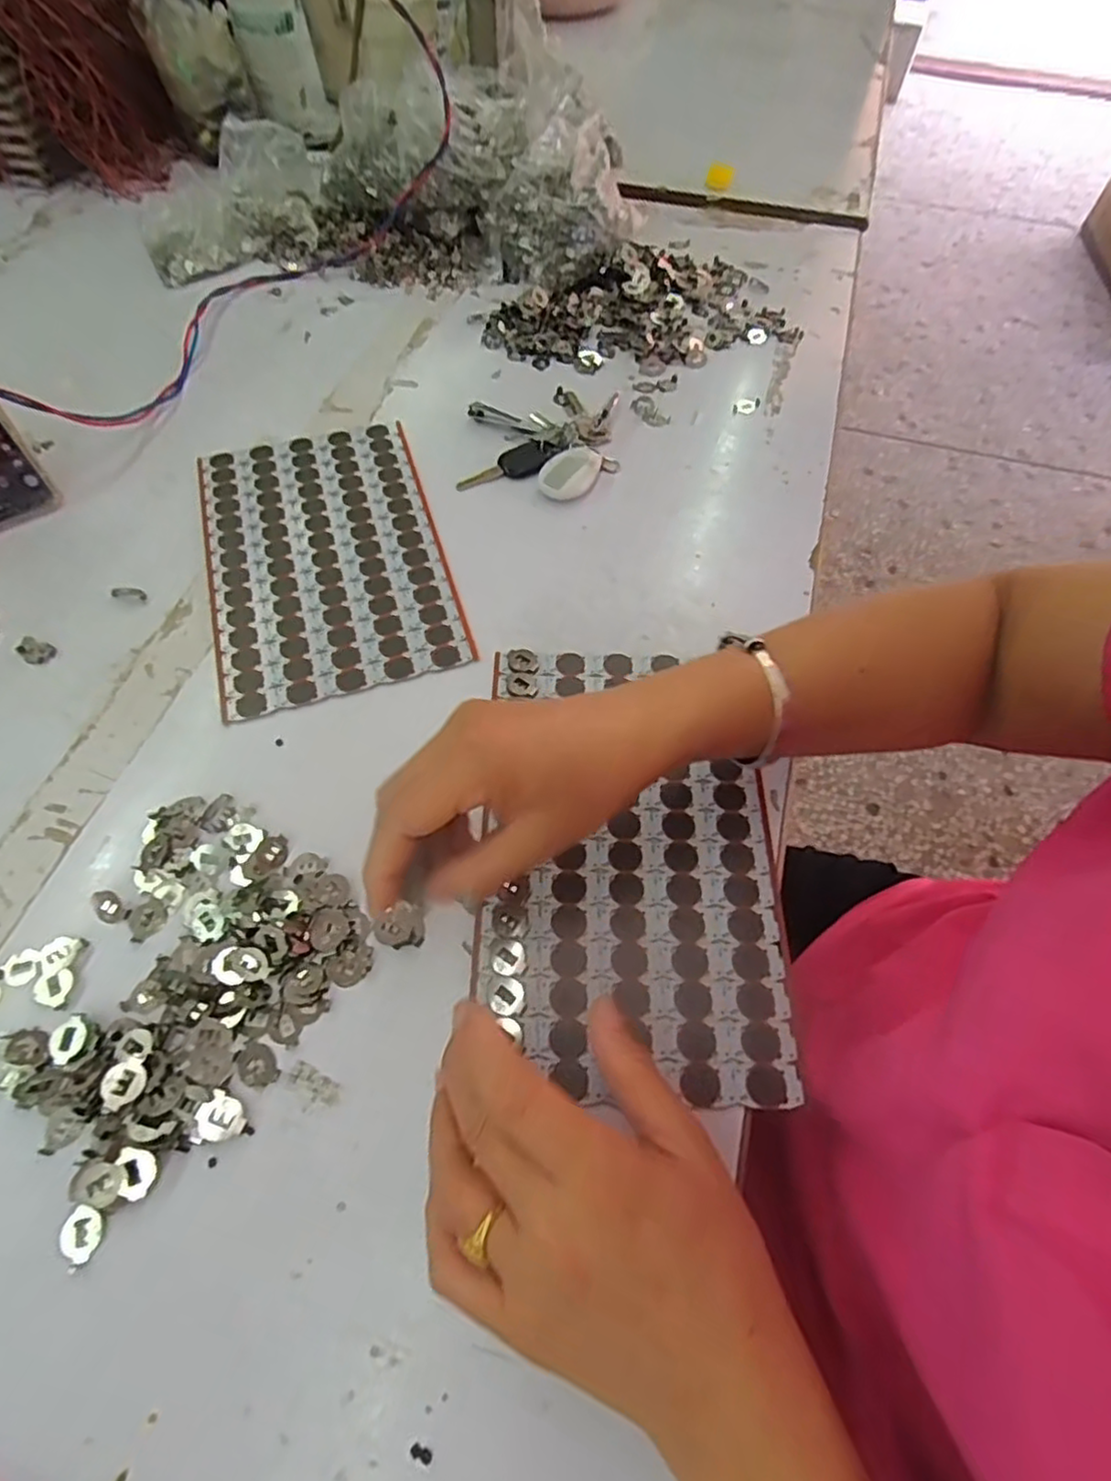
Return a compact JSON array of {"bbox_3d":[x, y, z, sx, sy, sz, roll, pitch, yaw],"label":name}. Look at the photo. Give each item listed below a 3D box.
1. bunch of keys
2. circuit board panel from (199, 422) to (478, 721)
[{"bbox_3d":[-0.011,-0.240,0.520,0.115,0.015,0.128,4,59,3],"label":"bunch of keys"},{"bbox_3d":[-0.163,-0.135,0.468,0.155,0.004,0.247,-16,61,-9],"label":"circuit board panel"}]

